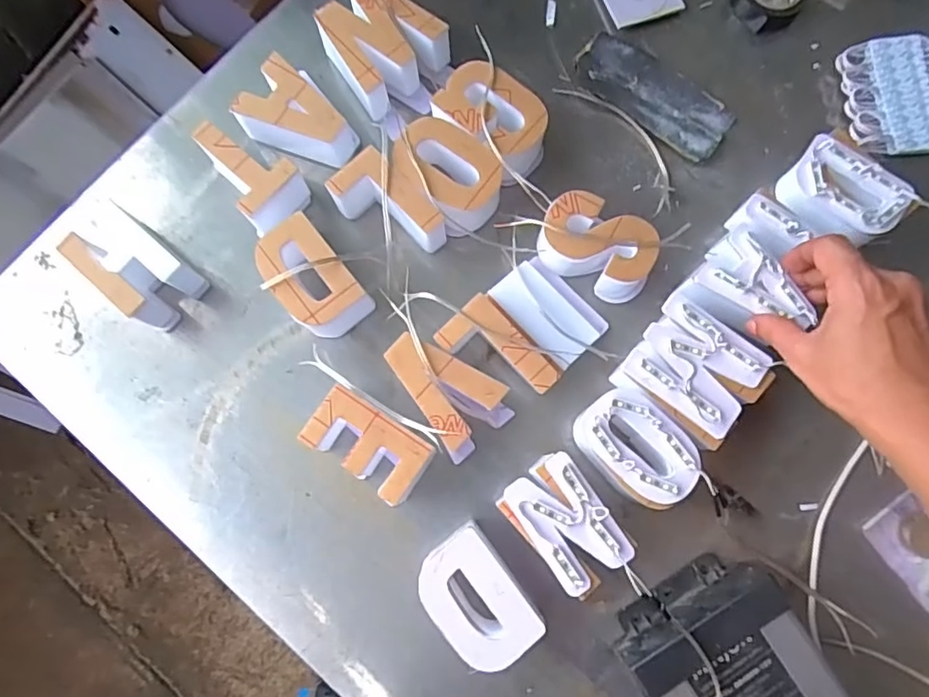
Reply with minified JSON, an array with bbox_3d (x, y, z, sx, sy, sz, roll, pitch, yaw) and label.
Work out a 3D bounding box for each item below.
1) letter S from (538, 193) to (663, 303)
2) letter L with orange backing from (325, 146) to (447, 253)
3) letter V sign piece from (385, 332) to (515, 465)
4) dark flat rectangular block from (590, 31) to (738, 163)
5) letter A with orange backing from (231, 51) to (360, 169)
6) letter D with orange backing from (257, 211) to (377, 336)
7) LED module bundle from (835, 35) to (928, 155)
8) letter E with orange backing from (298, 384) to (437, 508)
[{"bbox_3d":[0.101,-0.075,0.448,0.087,0.046,0.049,29,80,6],"label":"letter S"},{"bbox_3d":[-0.057,-0.104,0.457,0.048,0.051,0.084,-43,82,-8],"label":"letter L with orange backing"},{"bbox_3d":[-0.008,0.028,0.431,0.056,0.049,0.090,-32,80,-6],"label":"letter V sign piece"},{"bbox_3d":[0.158,-0.211,0.496,0.131,0.006,0.060,40,81,8],"label":"dark flat rectangular block"},{"bbox_3d":[-0.126,-0.191,0.471,0.089,0.053,0.066,22,80,5],"label":"letter A with orange backing"},{"bbox_3d":[-0.113,-0.050,0.447,0.055,0.050,0.079,-41,81,-7],"label":"letter D with orange backing"},{"bbox_3d":[0.363,-0.206,0.490,0.101,0.019,0.100,-4,79,-1],"label":"LED module bundle"},{"bbox_3d":[-0.065,0.070,0.423,0.085,0.056,0.051,31,80,6],"label":"letter E with orange backing"}]

